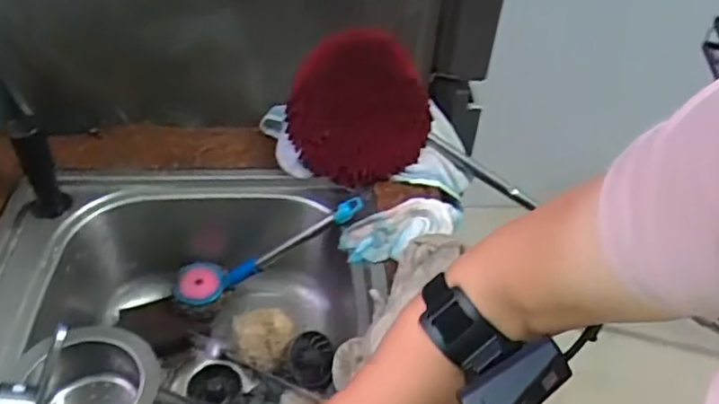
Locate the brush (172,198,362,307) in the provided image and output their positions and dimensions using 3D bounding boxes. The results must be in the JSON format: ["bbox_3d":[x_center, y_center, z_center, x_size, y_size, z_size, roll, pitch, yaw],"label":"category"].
[{"bbox_3d":[-0.113,0.057,0.761,0.266,0.046,0.046,-29,38,18],"label":"brush"}]

